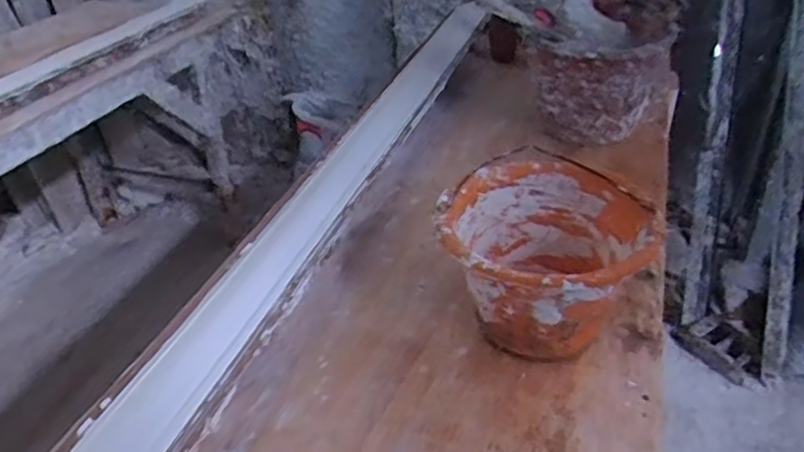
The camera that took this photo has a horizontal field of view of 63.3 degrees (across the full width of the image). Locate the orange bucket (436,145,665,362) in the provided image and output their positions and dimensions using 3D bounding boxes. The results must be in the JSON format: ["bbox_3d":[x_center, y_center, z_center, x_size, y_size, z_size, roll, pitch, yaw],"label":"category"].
[{"bbox_3d":[0.173,0.053,0.796,0.234,0.178,0.237,-2,35,1],"label":"orange bucket"}]

